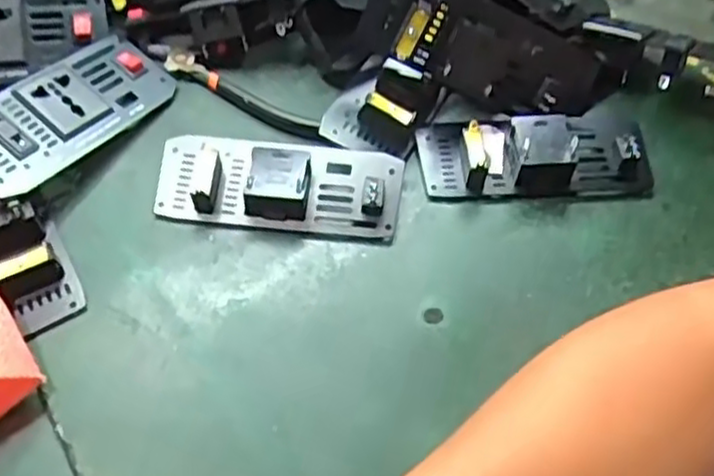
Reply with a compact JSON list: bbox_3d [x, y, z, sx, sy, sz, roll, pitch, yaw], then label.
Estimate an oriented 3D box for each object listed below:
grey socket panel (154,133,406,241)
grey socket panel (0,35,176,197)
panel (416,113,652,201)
[{"bbox_3d":[-0.046,-0.036,0.437,0.141,0.025,0.055,7,54,0],"label":"grey socket panel"},{"bbox_3d":[-0.169,-0.075,0.442,0.056,0.013,0.135,44,49,-2],"label":"grey socket panel"},{"bbox_3d":[0.112,-0.057,0.460,0.141,0.028,0.060,1,54,-4],"label":"panel"}]

